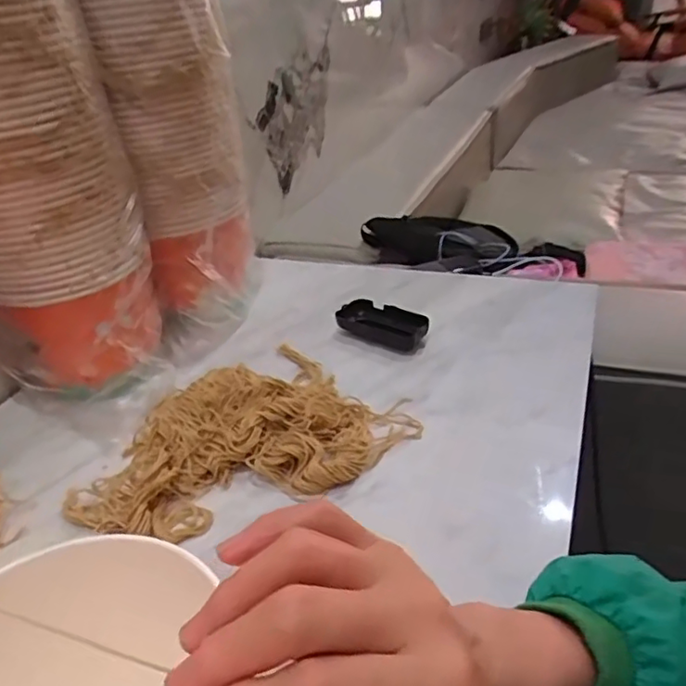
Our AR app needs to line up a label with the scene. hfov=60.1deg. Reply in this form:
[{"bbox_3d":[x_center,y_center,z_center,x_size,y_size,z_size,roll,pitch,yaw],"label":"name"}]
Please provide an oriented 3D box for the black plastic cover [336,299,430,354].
[{"bbox_3d":[0.047,-0.023,0.689,0.112,0.023,0.050,17,39,32],"label":"black plastic cover"}]

